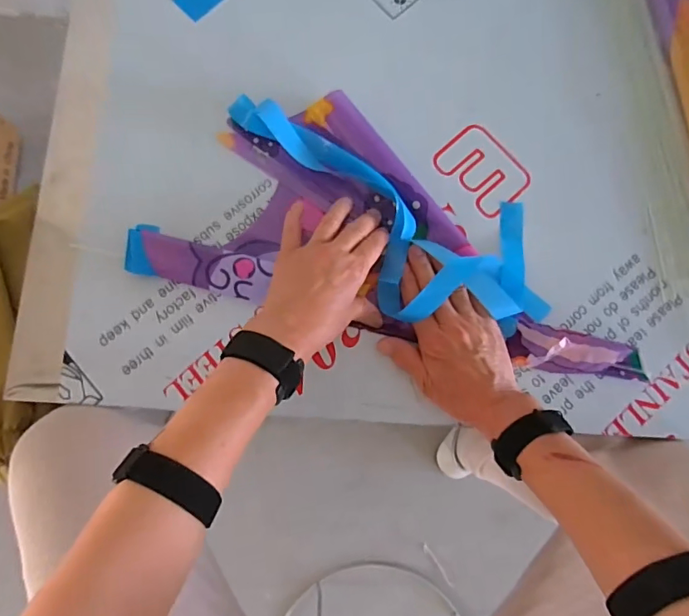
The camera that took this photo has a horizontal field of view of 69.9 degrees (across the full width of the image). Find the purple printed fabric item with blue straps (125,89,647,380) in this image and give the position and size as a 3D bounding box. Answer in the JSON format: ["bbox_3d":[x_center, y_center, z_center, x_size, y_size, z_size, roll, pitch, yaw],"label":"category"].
[{"bbox_3d":[0.057,-0.060,0.488,0.475,0.033,0.226,22,83,3],"label":"purple printed fabric item with blue straps"}]

